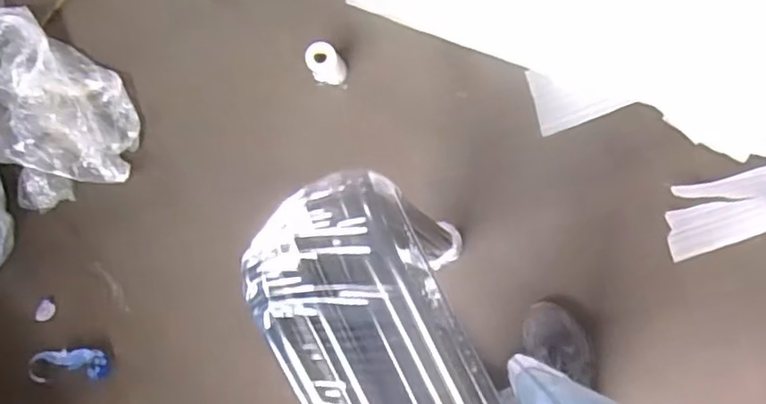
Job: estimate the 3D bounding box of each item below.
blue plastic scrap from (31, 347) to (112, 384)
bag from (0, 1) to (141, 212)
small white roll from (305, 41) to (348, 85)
[{"bbox_3d":[-0.593,0.309,1.206,0.150,0.018,0.059,-4,87,9],"label":"blue plastic scrap"},{"bbox_3d":[-0.800,-0.228,1.229,0.728,0.084,0.336,21,91,9],"label":"bag"},{"bbox_3d":[-0.094,-0.236,1.124,0.057,0.104,0.068,-27,84,7],"label":"small white roll"}]

